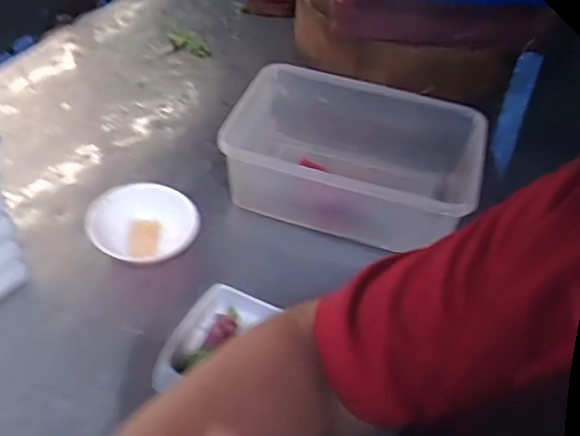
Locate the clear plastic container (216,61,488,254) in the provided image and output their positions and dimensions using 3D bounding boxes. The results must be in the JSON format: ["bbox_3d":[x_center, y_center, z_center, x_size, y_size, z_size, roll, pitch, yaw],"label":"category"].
[{"bbox_3d":[0.077,-0.078,0.804,0.325,0.116,0.206,12,43,7],"label":"clear plastic container"}]

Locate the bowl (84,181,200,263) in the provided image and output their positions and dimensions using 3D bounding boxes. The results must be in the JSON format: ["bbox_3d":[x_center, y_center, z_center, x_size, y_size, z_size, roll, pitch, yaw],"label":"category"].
[{"bbox_3d":[-0.178,0.014,0.731,0.127,0.052,0.113,-9,45,-15],"label":"bowl"}]

